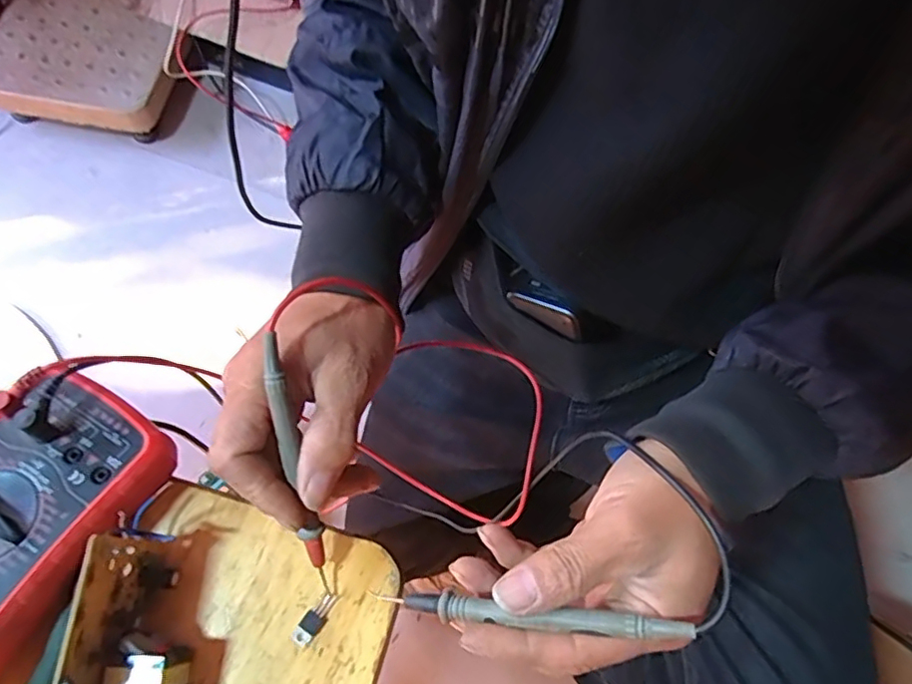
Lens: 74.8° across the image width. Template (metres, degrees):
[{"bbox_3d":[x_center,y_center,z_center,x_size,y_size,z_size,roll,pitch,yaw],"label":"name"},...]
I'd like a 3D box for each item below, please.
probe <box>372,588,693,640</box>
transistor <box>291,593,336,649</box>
[{"bbox_3d":[0.024,0.119,0.261,0.133,0.011,0.011,-2,66,20],"label":"probe"},{"bbox_3d":[-0.074,0.146,0.313,0.011,0.004,0.029,40,71,12],"label":"transistor"}]

